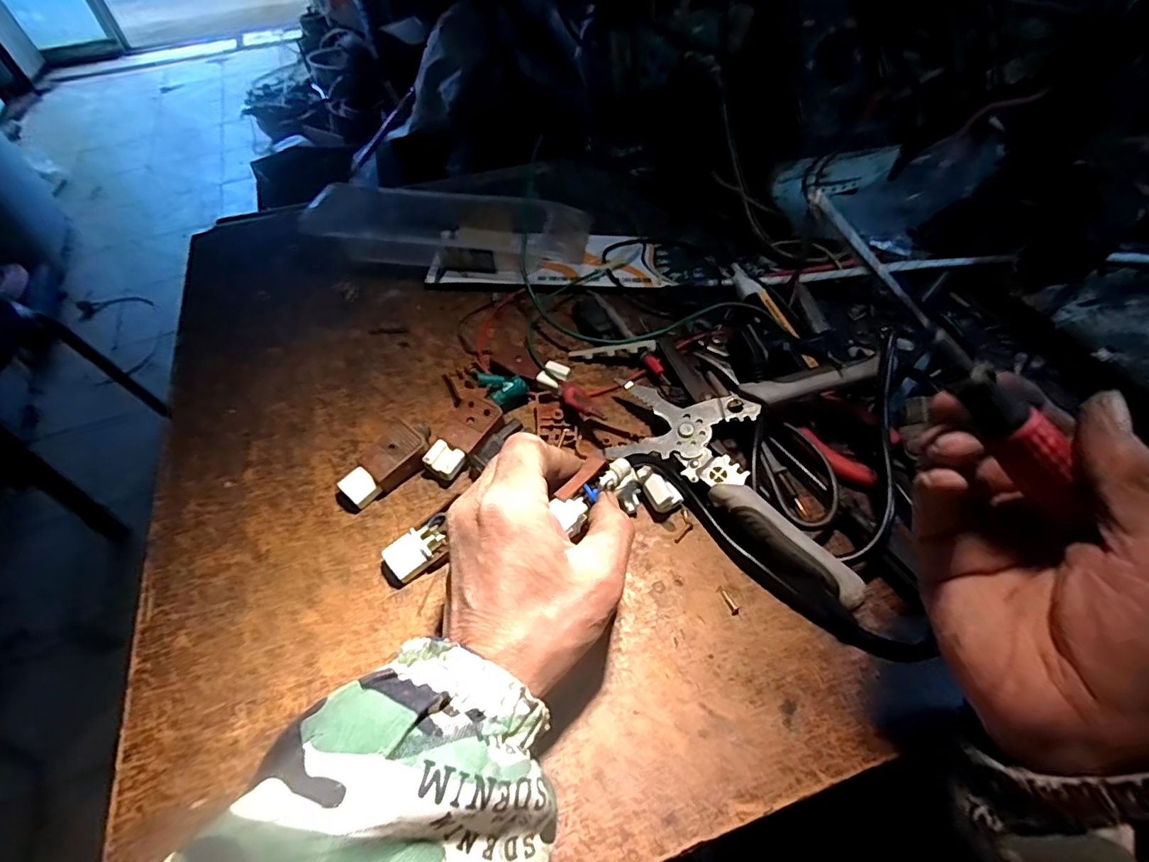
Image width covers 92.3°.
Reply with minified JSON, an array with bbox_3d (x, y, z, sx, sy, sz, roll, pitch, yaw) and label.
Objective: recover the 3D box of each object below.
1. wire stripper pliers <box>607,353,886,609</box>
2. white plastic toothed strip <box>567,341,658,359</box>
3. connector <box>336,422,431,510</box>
[{"bbox_3d":[0.126,-0.001,0.355,0.183,0.050,0.137,37,62,26],"label":"wire stripper pliers"},{"bbox_3d":[0.029,-0.062,0.426,0.067,0.006,0.010,-4,51,16],"label":"white plastic toothed strip"},{"bbox_3d":[-0.121,0.020,0.360,0.028,0.019,0.065,34,61,25],"label":"connector"}]

